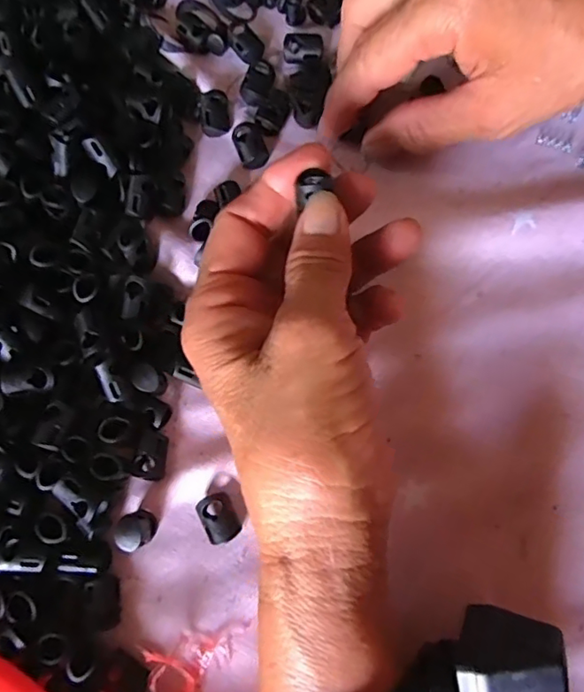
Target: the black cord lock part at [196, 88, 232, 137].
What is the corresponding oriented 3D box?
[{"bbox_3d":[-0.039,-0.114,0.267,0.016,0.009,0.021,-11,76,1],"label":"black cord lock part"}]

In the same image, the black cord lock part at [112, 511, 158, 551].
[{"bbox_3d":[-0.064,0.075,0.221,0.012,0.018,0.014,-23,76,-2],"label":"black cord lock part"}]

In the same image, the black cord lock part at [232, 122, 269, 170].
[{"bbox_3d":[-0.020,-0.097,0.263,0.014,0.009,0.020,-22,76,-2],"label":"black cord lock part"}]

